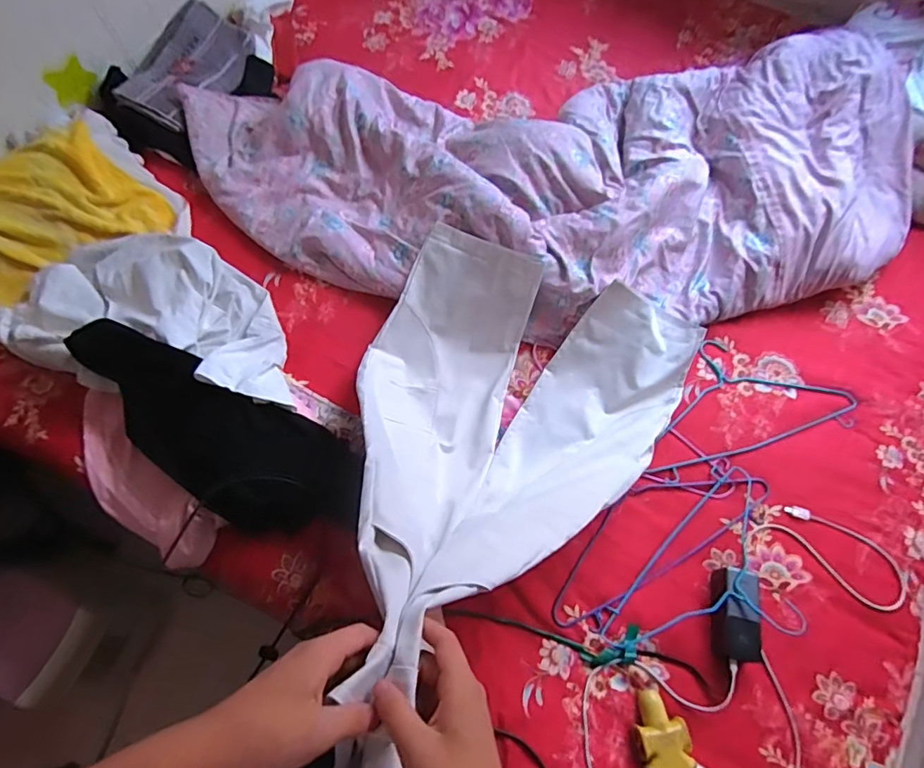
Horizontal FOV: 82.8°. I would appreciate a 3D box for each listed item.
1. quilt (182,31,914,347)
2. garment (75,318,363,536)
[{"bbox_3d":[0.186,-0.412,1.077,1.470,0.161,0.640,-4,68,-4],"label":"quilt"},{"bbox_3d":[-0.396,0.082,0.849,0.492,0.080,0.193,36,69,-13],"label":"garment"}]

